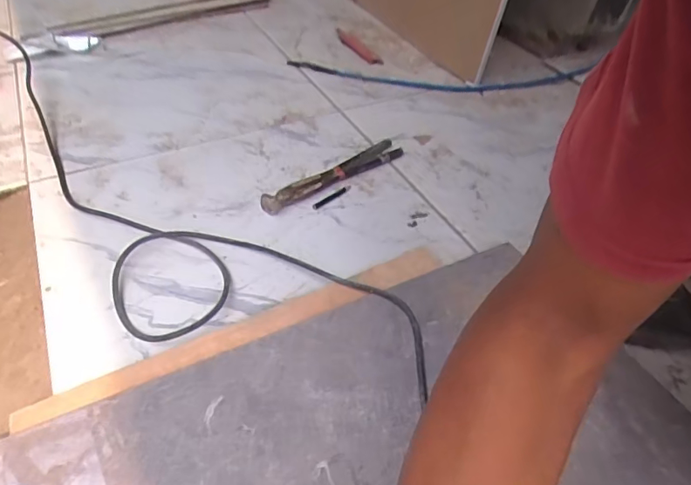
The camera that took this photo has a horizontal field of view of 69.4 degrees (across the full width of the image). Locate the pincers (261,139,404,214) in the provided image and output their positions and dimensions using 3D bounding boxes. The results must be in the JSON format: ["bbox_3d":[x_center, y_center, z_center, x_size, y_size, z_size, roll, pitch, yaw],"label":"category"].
[{"bbox_3d":[-0.016,-0.103,0.739,0.253,0.018,0.045,-28,52,-28],"label":"pincers"}]

